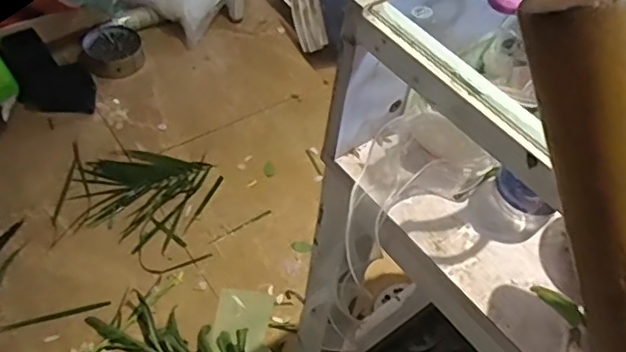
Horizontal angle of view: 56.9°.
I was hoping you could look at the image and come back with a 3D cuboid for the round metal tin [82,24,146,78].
[{"bbox_3d":[-0.506,-0.318,1.461,0.145,0.054,0.149,2,52,-3],"label":"round metal tin"}]

